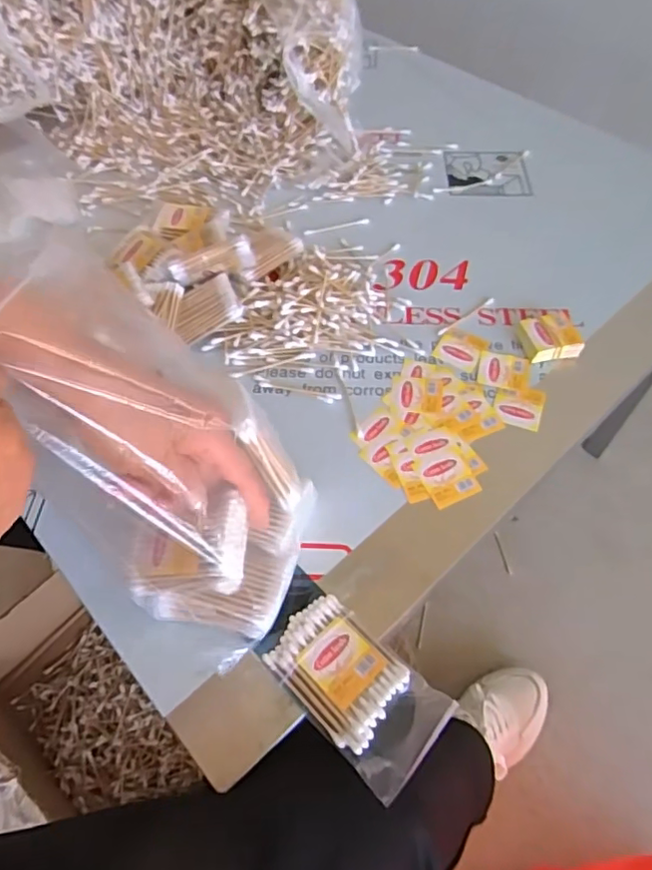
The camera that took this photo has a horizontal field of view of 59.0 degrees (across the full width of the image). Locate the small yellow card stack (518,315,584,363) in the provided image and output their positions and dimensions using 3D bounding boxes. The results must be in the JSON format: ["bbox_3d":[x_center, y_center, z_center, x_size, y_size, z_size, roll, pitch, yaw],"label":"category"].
[{"bbox_3d":[0.200,-0.088,0.518,0.047,0.019,0.046,-9,55,-6],"label":"small yellow card stack"}]

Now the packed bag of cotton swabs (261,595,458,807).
[{"bbox_3d":[0.017,0.152,0.354,0.063,0.016,0.110,-39,63,-24],"label":"packed bag of cotton swabs"}]

